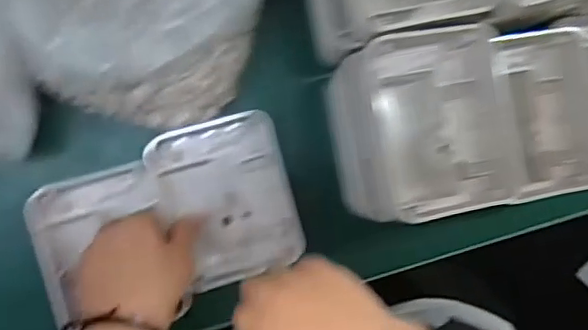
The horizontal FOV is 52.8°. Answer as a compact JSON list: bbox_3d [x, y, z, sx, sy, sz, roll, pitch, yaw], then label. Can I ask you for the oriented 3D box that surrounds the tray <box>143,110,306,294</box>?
[{"bbox_3d":[-0.055,0.029,0.494,0.105,0.031,0.129,-16,91,-7],"label":"tray"}]

